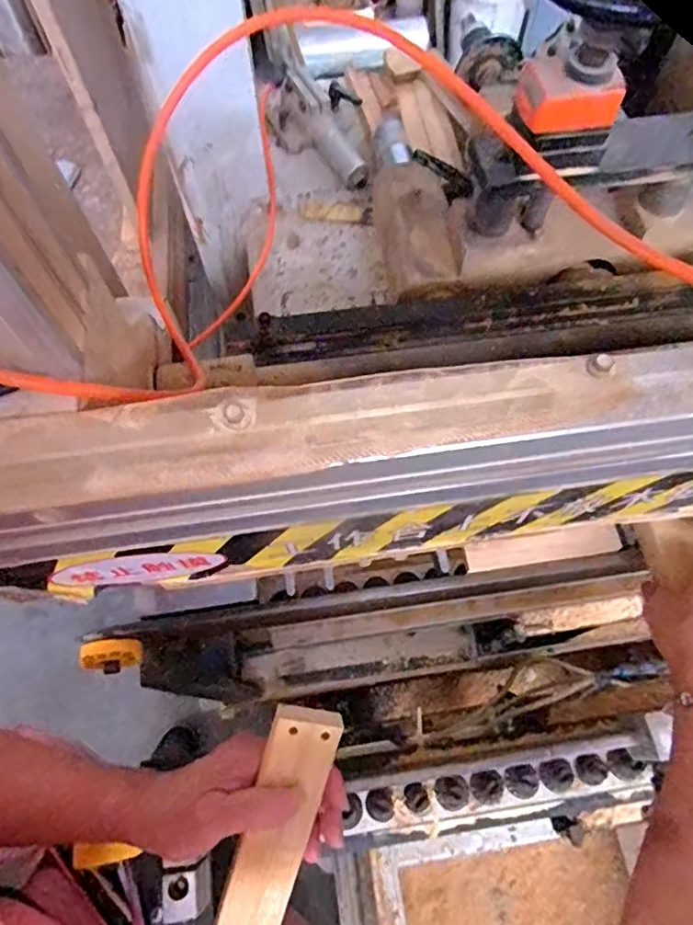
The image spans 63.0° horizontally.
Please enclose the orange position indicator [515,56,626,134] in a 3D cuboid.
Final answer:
[{"bbox_3d":[0.163,-0.274,0.419,0.069,0.028,0.052,-13,66,-5],"label":"orange position indicator"}]

